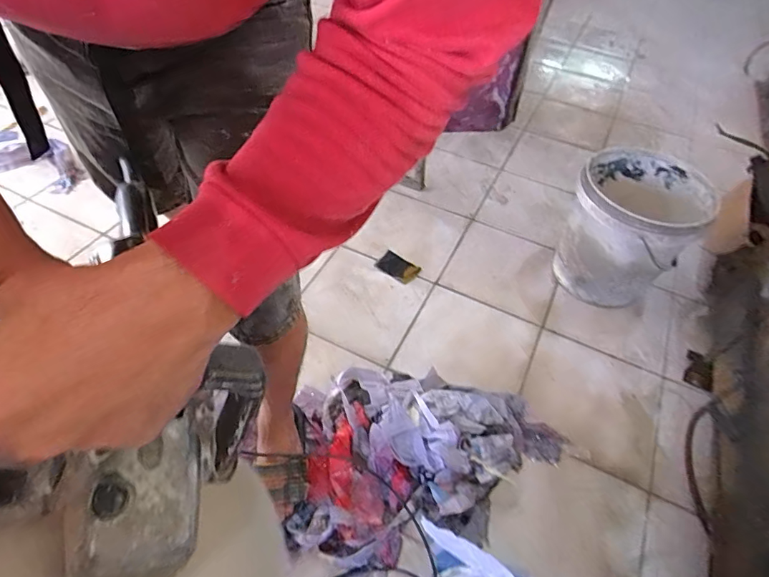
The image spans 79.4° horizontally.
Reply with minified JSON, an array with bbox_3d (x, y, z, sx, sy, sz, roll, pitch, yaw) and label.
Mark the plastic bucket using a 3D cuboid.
[{"bbox_3d":[0.615,-0.143,1.220,0.272,0.328,0.287,3,51,-3],"label":"plastic bucket"}]

